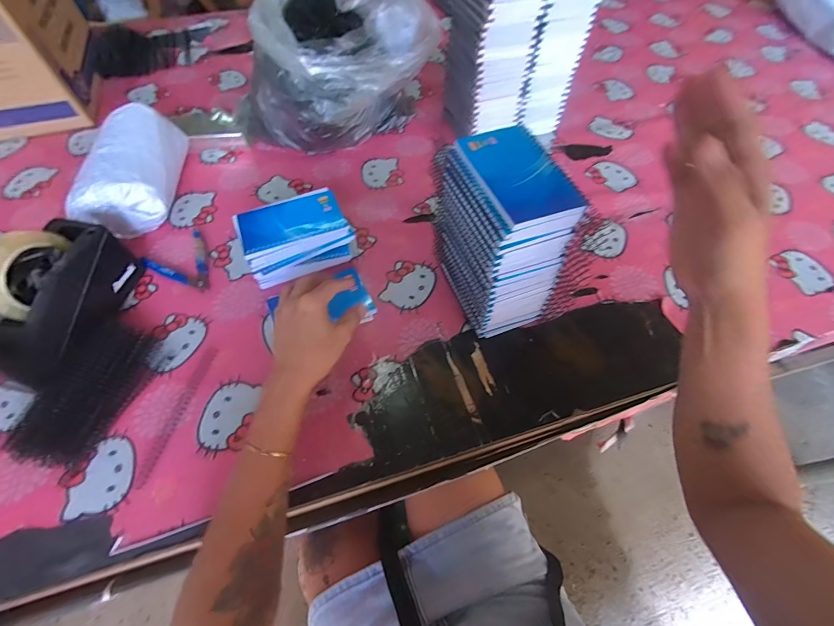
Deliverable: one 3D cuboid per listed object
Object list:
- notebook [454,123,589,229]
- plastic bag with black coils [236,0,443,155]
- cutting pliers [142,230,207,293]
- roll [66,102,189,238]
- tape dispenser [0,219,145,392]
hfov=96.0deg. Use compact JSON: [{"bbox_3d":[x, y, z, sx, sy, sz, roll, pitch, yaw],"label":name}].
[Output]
[{"bbox_3d":[0.097,-0.140,0.367,0.081,0.007,0.129,-17,60,-10],"label":"notebook"},{"bbox_3d":[-0.143,-0.430,0.639,0.221,0.220,0.319,39,66,21],"label":"plastic bag with black coils"},{"bbox_3d":[-0.330,-0.073,0.543,0.108,0.011,0.084,37,65,20],"label":"cutting pliers"},{"bbox_3d":[-0.426,-0.212,0.578,0.113,0.106,0.193,-4,59,-2],"label":"roll"},{"bbox_3d":[-0.431,-0.015,0.447,0.081,0.128,0.198,7,59,4],"label":"tape dispenser"}]

